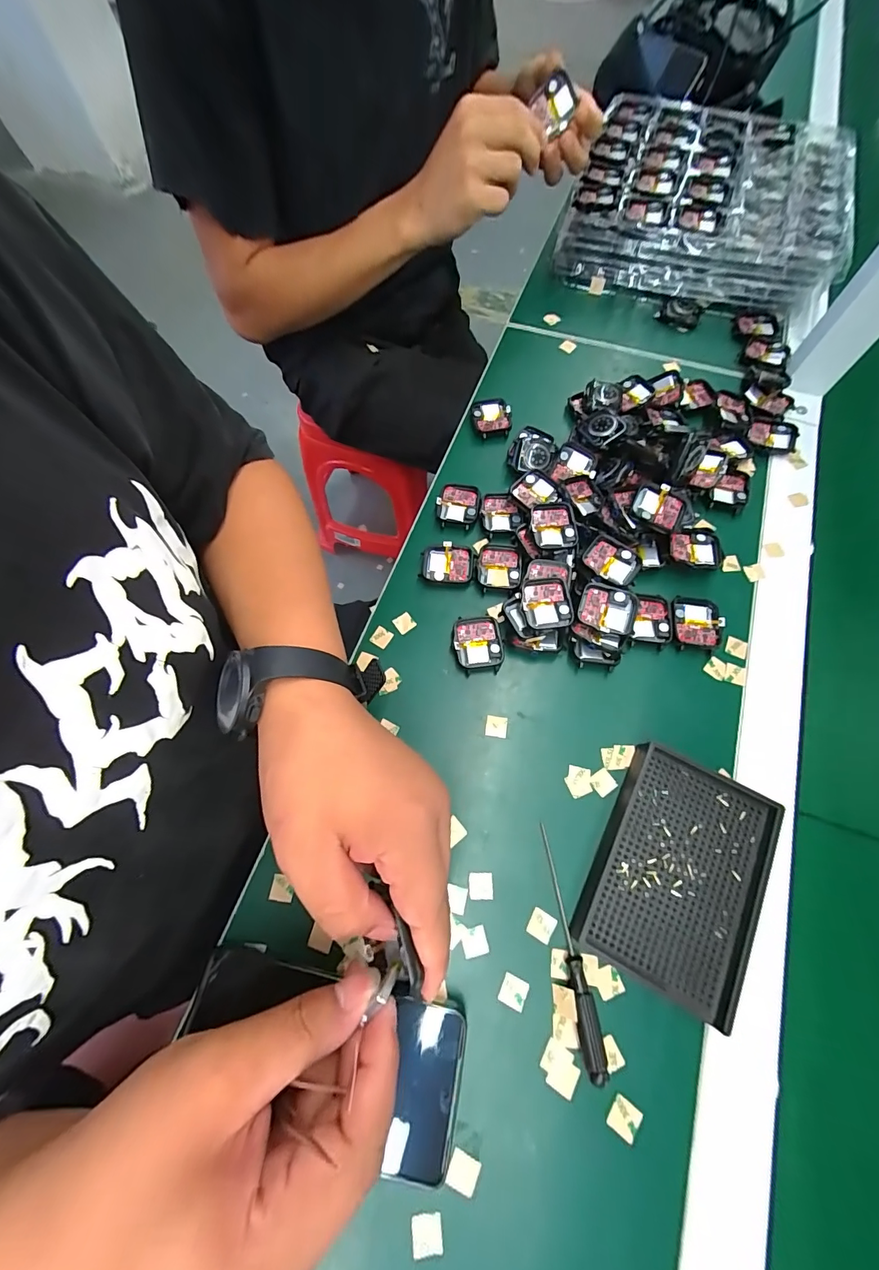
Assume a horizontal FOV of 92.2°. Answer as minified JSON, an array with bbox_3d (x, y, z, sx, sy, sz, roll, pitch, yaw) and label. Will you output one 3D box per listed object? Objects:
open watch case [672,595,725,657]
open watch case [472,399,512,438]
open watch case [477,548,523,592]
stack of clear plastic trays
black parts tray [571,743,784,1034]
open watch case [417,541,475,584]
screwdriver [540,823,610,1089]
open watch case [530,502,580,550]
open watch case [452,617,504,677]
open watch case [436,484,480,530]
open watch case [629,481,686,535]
[{"bbox_3d":[0.207,-0.009,0.342,0.037,0.010,0.044,8,69,4],"label":"open watch case"},{"bbox_3d":[0.053,-0.221,0.429,0.037,0.010,0.043,-5,69,-2],"label":"open watch case"},{"bbox_3d":[0.052,-0.058,0.367,0.038,0.007,0.040,7,69,3],"label":"open watch case"},{"bbox_3d":[0.309,-0.506,0.494,0.278,0.065,0.259,20,71,8],"label":"stack of clear plastic trays"},{"bbox_3d":[0.154,0.155,0.276,0.094,0.023,0.136,26,72,10],"label":"black parts tray"},{"bbox_3d":[0.007,-0.062,0.369,0.045,0.008,0.037,8,69,3],"label":"open watch case"},{"bbox_3d":[0.082,0.193,0.265,0.011,0.013,0.130,-7,69,-2],"label":"screwdriver"},{"bbox_3d":[0.097,-0.091,0.360,0.037,0.013,0.041,-4,69,-1],"label":"open watch case"},{"bbox_3d":[0.031,0.007,0.342,0.039,0.011,0.046,-5,69,-1],"label":"open watch case"},{"bbox_3d":[0.018,-0.120,0.390,0.038,0.005,0.045,9,70,4],"label":"open watch case"},{"bbox_3d":[0.183,-0.105,0.354,0.042,0.011,0.035,27,82,10],"label":"open watch case"}]

